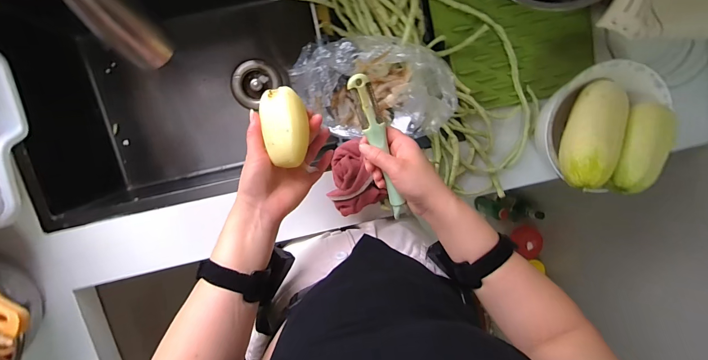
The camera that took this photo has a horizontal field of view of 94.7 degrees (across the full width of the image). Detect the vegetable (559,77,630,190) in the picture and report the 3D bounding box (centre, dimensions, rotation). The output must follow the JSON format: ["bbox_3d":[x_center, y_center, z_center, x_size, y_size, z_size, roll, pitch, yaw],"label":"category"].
[{"bbox_3d":[0.365,-0.067,0.496,0.066,0.058,0.166,22,79,-8],"label":"vegetable"}]

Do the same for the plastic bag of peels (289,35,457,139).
[{"bbox_3d":[0.030,-0.150,0.527,0.241,0.110,0.157,7,97,-7],"label":"plastic bag of peels"}]

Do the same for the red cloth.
[{"bbox_3d":[-0.008,0.001,0.532,0.082,0.055,0.107,-31,100,-1],"label":"red cloth"}]

